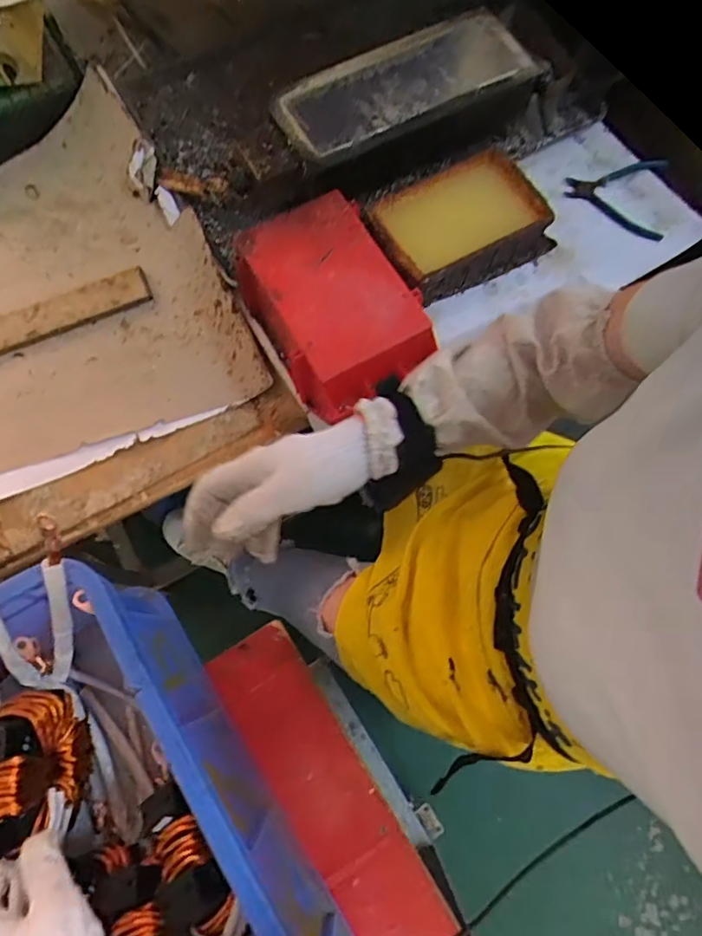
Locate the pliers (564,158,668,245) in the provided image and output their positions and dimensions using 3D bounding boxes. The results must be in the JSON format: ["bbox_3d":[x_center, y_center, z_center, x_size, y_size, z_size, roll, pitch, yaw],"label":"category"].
[{"bbox_3d":[0.352,-0.368,0.728,0.129,0.021,0.125,9,73,2],"label":"pliers"}]

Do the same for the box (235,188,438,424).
[{"bbox_3d":[-0.021,-0.173,0.632,0.146,0.123,0.230,-28,75,-9],"label":"box"}]

